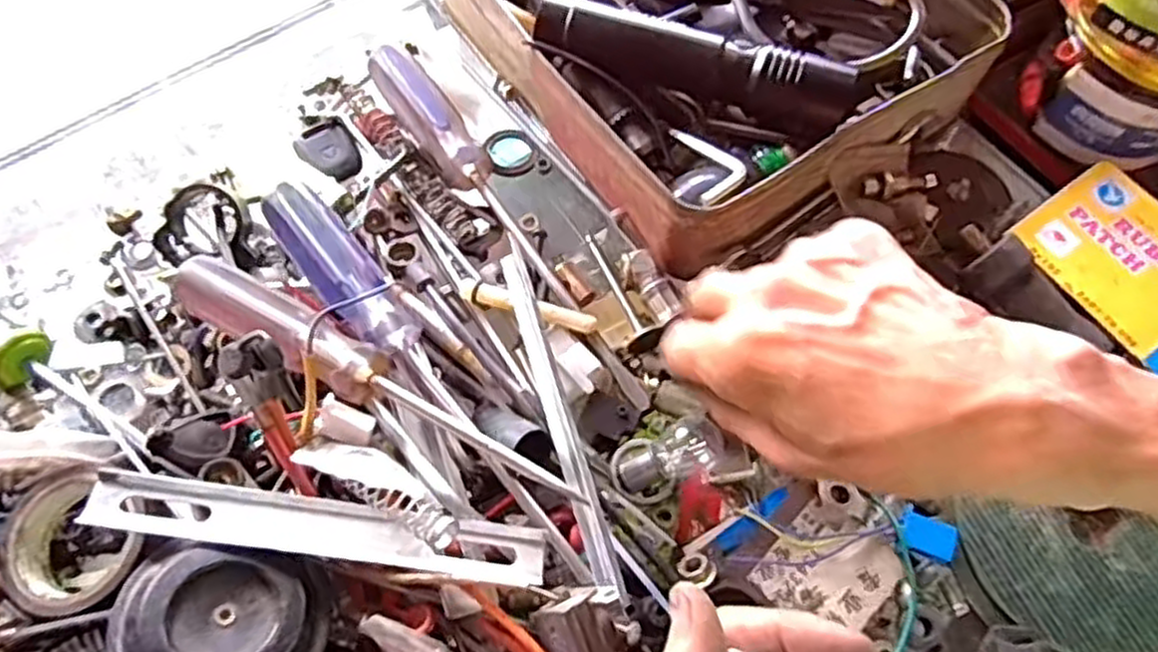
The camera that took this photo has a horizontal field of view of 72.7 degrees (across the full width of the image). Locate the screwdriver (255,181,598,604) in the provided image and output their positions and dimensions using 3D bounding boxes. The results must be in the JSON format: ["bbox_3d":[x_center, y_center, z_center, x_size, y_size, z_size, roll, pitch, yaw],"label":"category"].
[{"bbox_3d":[-0.062,0.017,0.322,0.027,0.024,0.210,-40,72,-16],"label":"screwdriver"}]

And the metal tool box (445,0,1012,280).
[{"bbox_3d":[0.060,-0.171,0.398,0.207,0.080,0.245,-33,71,-14],"label":"metal tool box"}]

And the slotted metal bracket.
[{"bbox_3d":[-0.094,0.077,0.290,0.164,0.015,0.024,10,39,-6],"label":"slotted metal bracket"}]

